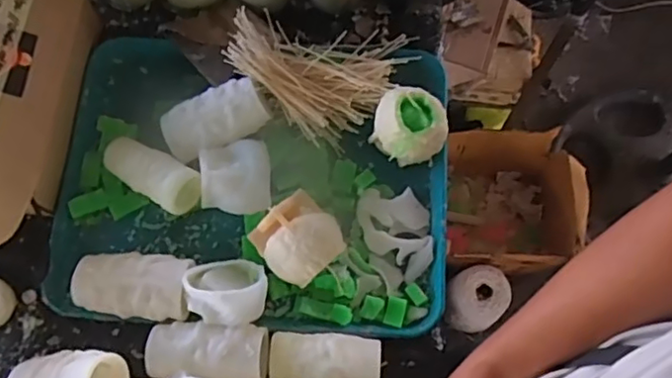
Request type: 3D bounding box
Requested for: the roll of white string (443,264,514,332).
[{"bbox_3d":[0.287,0.226,1.256,0.108,0.145,0.115,0,72,0],"label":"roll of white string"}]

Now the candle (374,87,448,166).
[{"bbox_3d":[0.081,-0.069,0.671,0.082,0.068,0.067,4,72,1],"label":"candle"}]

